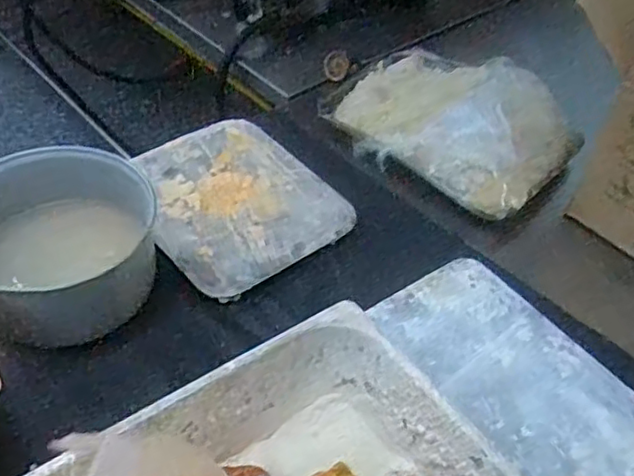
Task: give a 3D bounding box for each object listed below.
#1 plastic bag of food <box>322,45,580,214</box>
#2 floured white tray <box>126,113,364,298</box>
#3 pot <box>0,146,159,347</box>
[{"bbox_3d":[0.195,-0.189,1.003,0.242,0.105,0.370,-27,54,-27],"label":"plastic bag of food"},{"bbox_3d":[-0.116,-0.058,0.924,0.252,0.032,0.286,-27,53,-26],"label":"floured white tray"},{"bbox_3d":[-0.317,0.002,0.777,0.236,0.115,0.200,-2,46,-6],"label":"pot"}]

